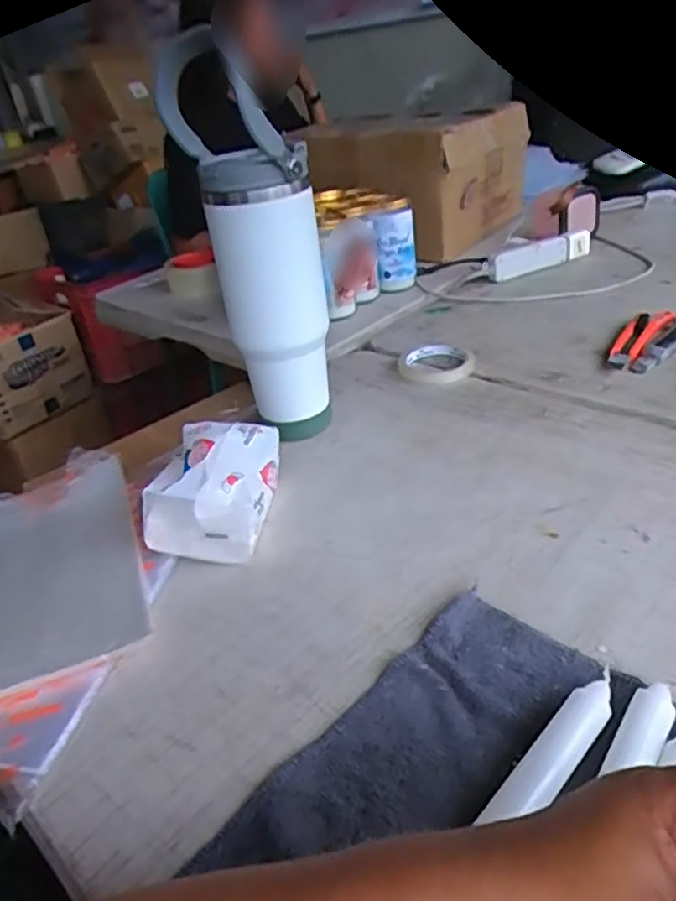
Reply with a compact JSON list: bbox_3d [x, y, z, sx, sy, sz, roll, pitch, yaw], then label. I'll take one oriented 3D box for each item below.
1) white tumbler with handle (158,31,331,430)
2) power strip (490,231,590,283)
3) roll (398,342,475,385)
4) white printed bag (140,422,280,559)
[{"bbox_3d":[-0.070,-0.170,0.602,0.109,0.362,0.099,-10,32,-4],"label":"white tumbler with handle"},{"bbox_3d":[0.322,-0.309,1.022,0.180,0.041,0.026,-19,34,-16],"label":"power strip"},{"bbox_3d":[0.121,-0.108,0.793,0.090,0.017,0.090,-6,32,4],"label":"roll"},{"bbox_3d":[-0.101,0.031,0.553,0.090,0.078,0.116,-1,33,11],"label":"white printed bag"}]

